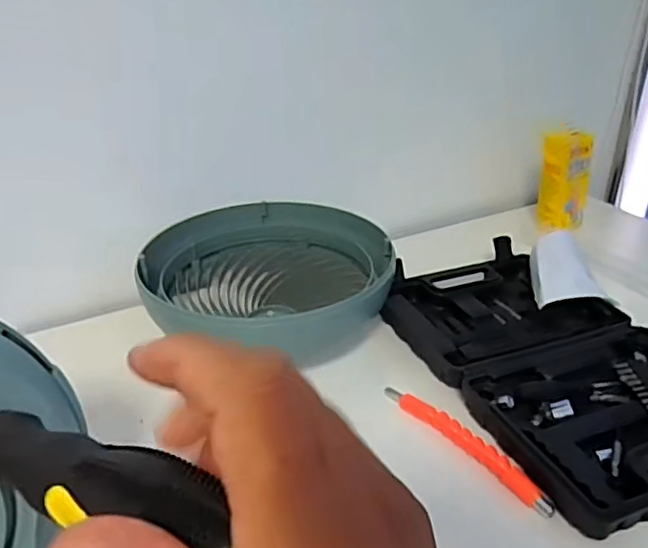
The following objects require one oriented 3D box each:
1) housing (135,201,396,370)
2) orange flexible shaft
[{"bbox_3d":[-0.053,0.000,0.648,0.233,0.079,0.212,4,28,7],"label":"housing"},{"bbox_3d":[0.111,0.133,0.493,0.015,0.014,0.166,-19,33,-31],"label":"orange flexible shaft"}]

